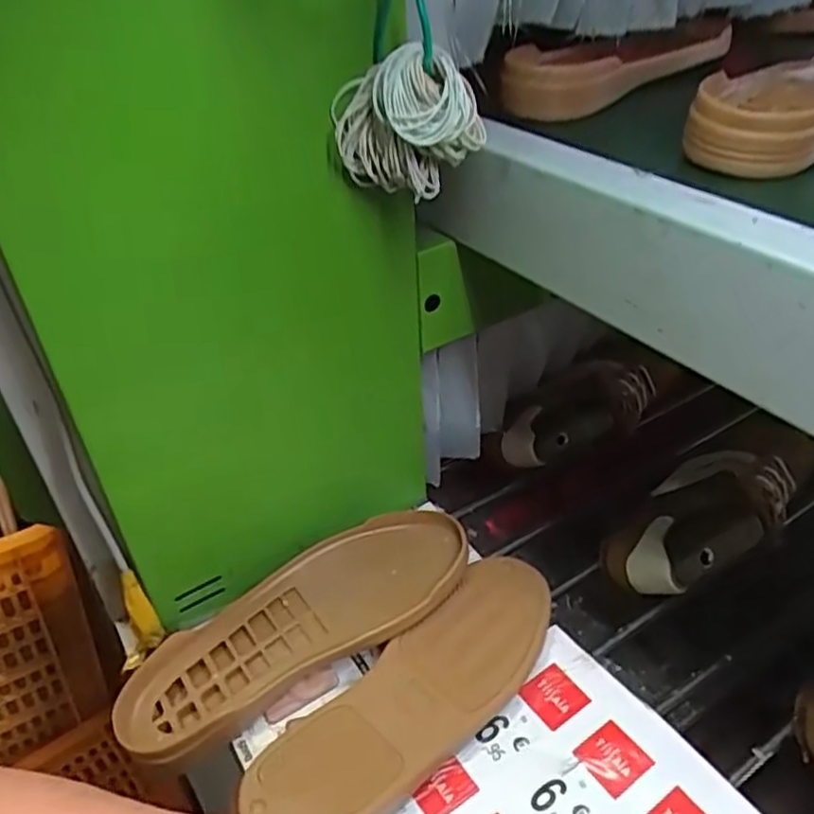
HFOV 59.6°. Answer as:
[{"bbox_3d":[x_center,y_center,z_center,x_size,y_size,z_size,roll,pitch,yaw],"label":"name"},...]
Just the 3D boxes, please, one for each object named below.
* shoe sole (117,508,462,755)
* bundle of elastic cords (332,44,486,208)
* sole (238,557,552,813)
[{"bbox_3d":[-0.083,0.170,0.553,0.287,0.047,0.100,-20,40,-20],"label":"shoe sole"},{"bbox_3d":[0.001,-0.168,0.428,0.090,0.080,0.034,-3,38,1],"label":"bundle of elastic cords"},{"bbox_3d":[0.012,0.205,0.511,0.090,0.036,0.271,29,48,35],"label":"sole"}]

